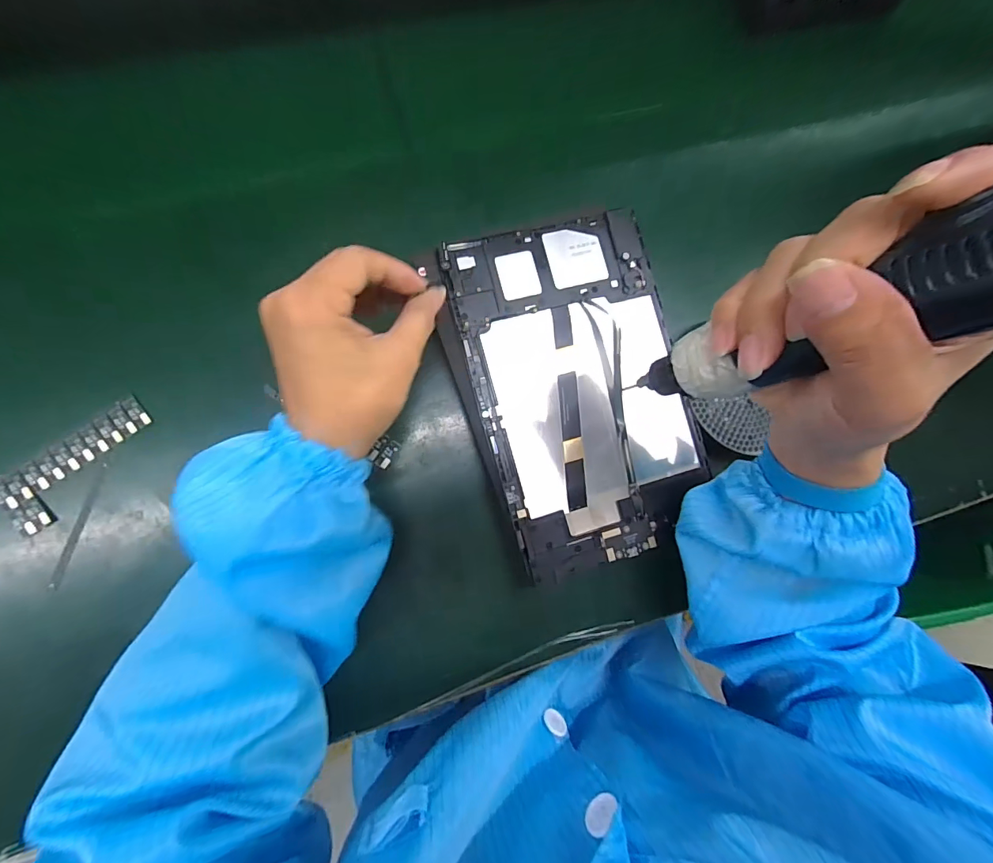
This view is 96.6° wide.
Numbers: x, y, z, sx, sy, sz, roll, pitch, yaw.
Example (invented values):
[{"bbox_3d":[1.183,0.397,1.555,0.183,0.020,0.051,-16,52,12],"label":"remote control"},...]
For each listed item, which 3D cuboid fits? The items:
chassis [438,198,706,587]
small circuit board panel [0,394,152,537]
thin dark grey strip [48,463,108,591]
[{"bbox_3d":[0.061,-0.028,0.311,0.145,0.005,0.235,-16,88,-10],"label":"chassis"},{"bbox_3d":[-0.268,0.021,0.284,0.097,0.004,0.039,-37,93,-9],"label":"small circuit board panel"},{"bbox_3d":[-0.268,0.060,0.283,0.007,0.004,0.081,18,81,-3],"label":"thin dark grey strip"}]

